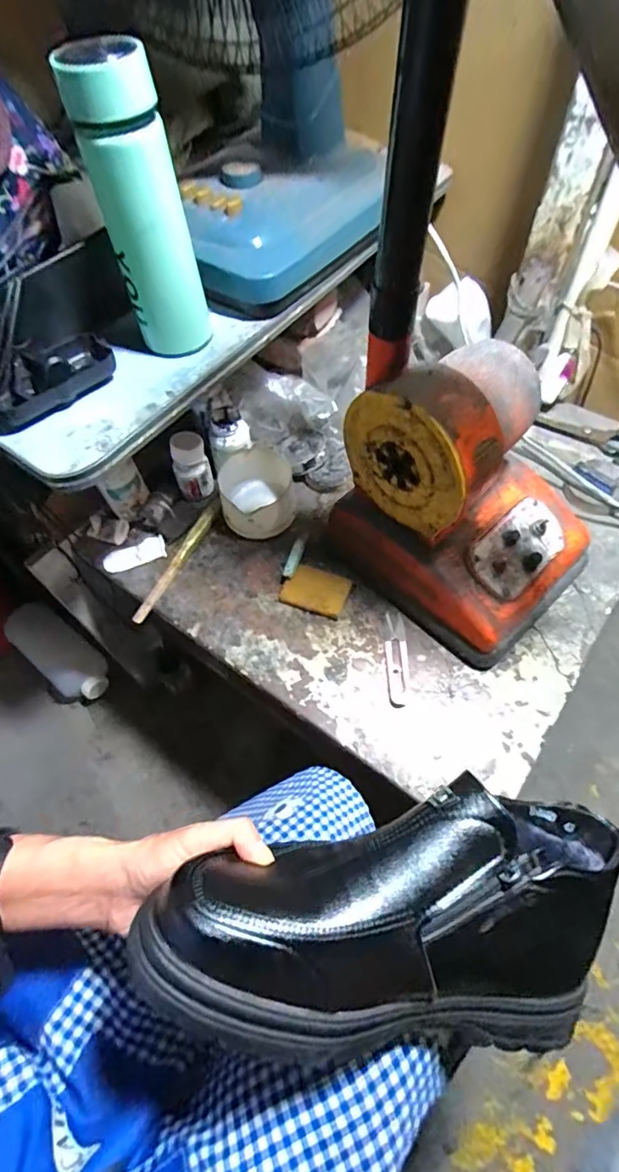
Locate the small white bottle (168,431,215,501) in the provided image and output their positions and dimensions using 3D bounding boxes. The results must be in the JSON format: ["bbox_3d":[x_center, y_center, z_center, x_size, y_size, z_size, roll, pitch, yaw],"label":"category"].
[{"bbox_3d":[-0.143,-0.145,0.609,0.043,0.078,0.043,-16,61,-7],"label":"small white bottle"}]

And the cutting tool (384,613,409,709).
[{"bbox_3d":[0.090,0.075,0.520,0.022,0.004,0.101,-1,60,2],"label":"cutting tool"}]

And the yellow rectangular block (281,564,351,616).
[{"bbox_3d":[0.007,0.004,0.558,0.070,0.011,0.050,16,62,11],"label":"yellow rectangular block"}]

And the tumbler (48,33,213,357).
[{"bbox_3d":[-0.131,-0.292,0.408,0.066,0.205,0.058,-16,61,-7],"label":"tumbler"}]

